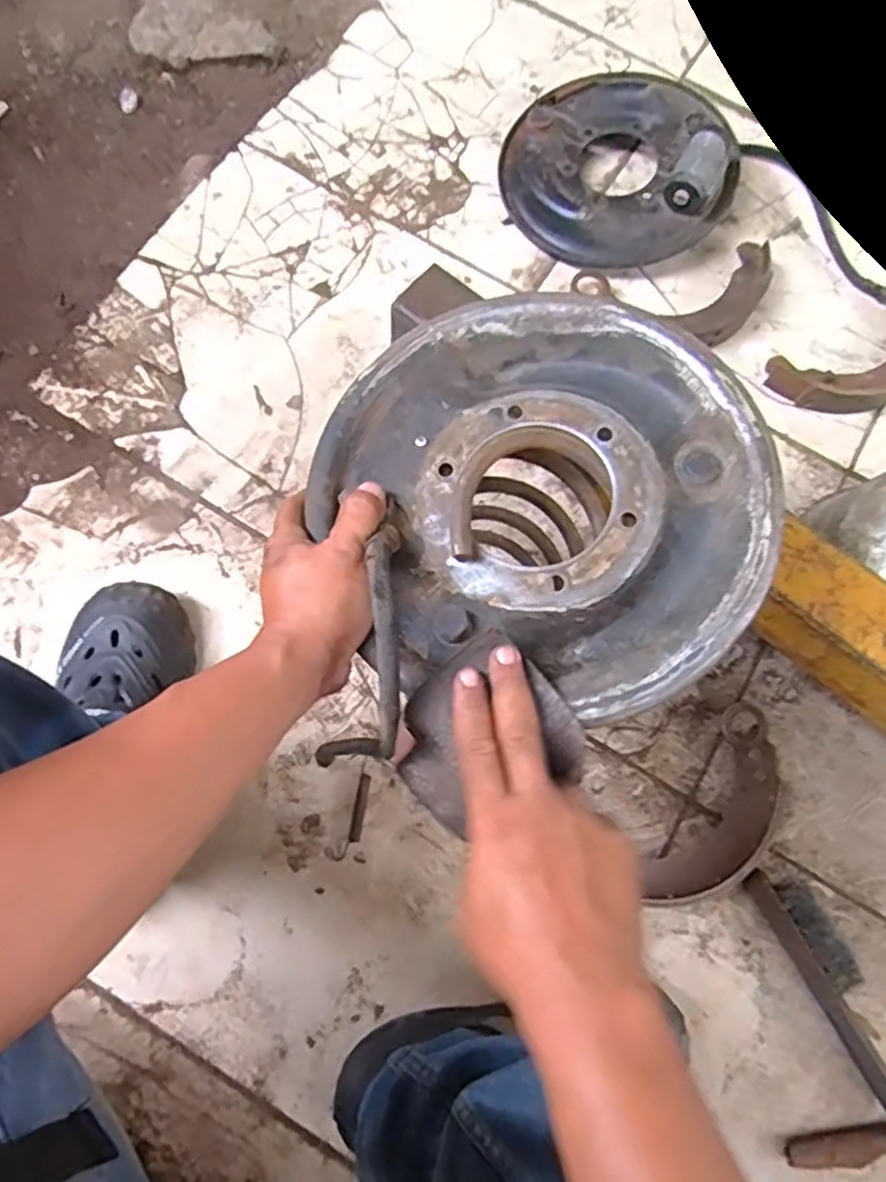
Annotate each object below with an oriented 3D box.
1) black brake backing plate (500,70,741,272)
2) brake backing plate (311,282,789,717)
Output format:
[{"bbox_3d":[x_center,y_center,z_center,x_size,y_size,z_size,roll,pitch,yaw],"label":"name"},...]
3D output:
[{"bbox_3d":[0.198,-0.496,0.810,0.231,0.086,0.248,0,76,-2],"label":"black brake backing plate"},{"bbox_3d":[0.059,-0.059,0.415,0.240,0.048,0.261,-21,77,-7],"label":"brake backing plate"}]

